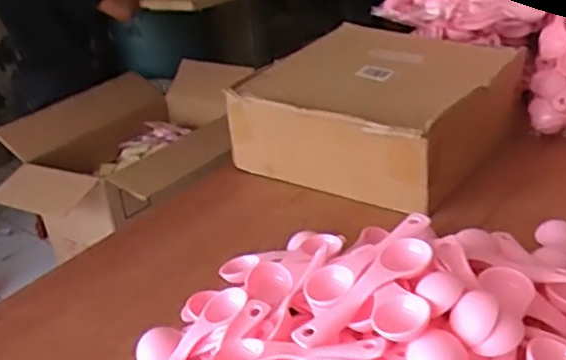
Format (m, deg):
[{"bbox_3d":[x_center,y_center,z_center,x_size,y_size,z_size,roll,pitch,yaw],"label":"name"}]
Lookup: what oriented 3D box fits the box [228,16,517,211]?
[{"bbox_3d":[0.110,-0.081,0.767,0.271,0.113,0.262,12,31,35],"label":"box"}]

